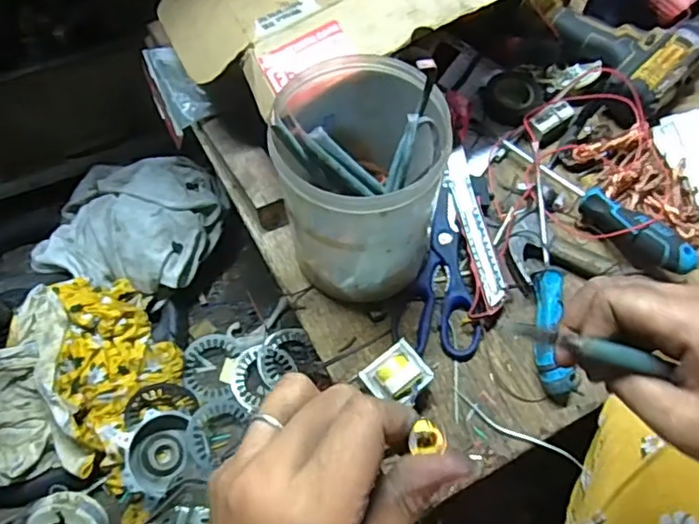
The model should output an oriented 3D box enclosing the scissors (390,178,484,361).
[{"bbox_3d":[0.073,0.010,0.587,0.080,0.021,0.169,-8,64,-3],"label":"scissors"}]

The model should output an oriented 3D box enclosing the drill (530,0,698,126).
[{"bbox_3d":[0.305,-0.259,0.677,0.189,0.066,0.186,-39,69,-17],"label":"drill"}]

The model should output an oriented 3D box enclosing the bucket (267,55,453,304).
[{"bbox_3d":[0.009,-0.064,0.517,0.129,0.167,0.136,0,63,0],"label":"bucket"}]

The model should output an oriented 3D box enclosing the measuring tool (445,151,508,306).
[{"bbox_3d":[0.120,-0.037,0.588,0.022,0.006,0.164,-10,64,-4],"label":"measuring tool"}]

